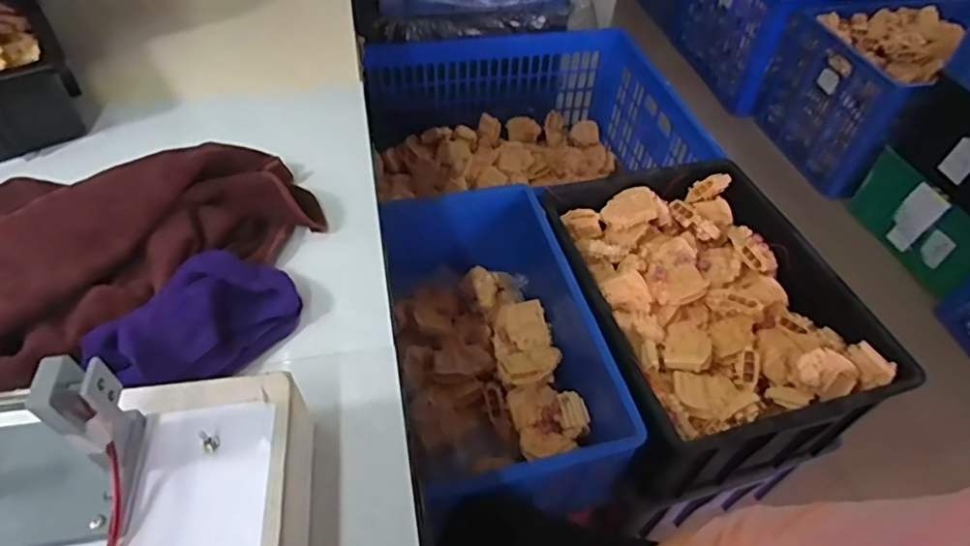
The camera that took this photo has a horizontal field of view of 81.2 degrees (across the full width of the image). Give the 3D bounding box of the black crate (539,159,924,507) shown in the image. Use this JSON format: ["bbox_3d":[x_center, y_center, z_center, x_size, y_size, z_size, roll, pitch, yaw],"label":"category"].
[{"bbox_3d":[0.356,0.073,0.987,0.410,0.215,0.509,-14,51,-14],"label":"black crate"}]

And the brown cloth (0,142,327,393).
[{"bbox_3d":[-0.302,-0.036,0.470,0.169,0.065,0.306,37,57,26],"label":"brown cloth"}]

